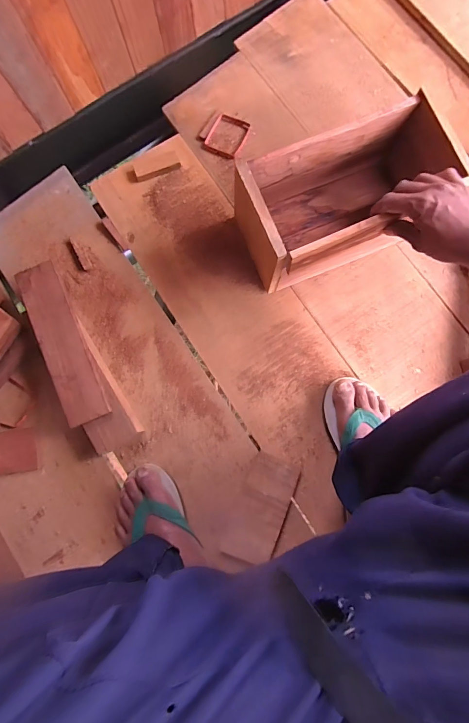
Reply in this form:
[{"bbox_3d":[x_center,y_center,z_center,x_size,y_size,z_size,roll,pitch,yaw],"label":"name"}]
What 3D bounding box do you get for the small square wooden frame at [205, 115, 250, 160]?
[{"bbox_3d":[-0.012,-0.402,0.619,0.060,0.008,0.073,27,85,6],"label":"small square wooden frame"}]

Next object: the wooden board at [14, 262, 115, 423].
[{"bbox_3d":[-0.268,-0.029,0.541,0.063,0.018,0.258,-24,82,-1],"label":"wooden board"}]

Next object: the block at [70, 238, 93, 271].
[{"bbox_3d":[-0.267,-0.188,0.606,0.014,0.014,0.065,-26,82,-1],"label":"block"}]

